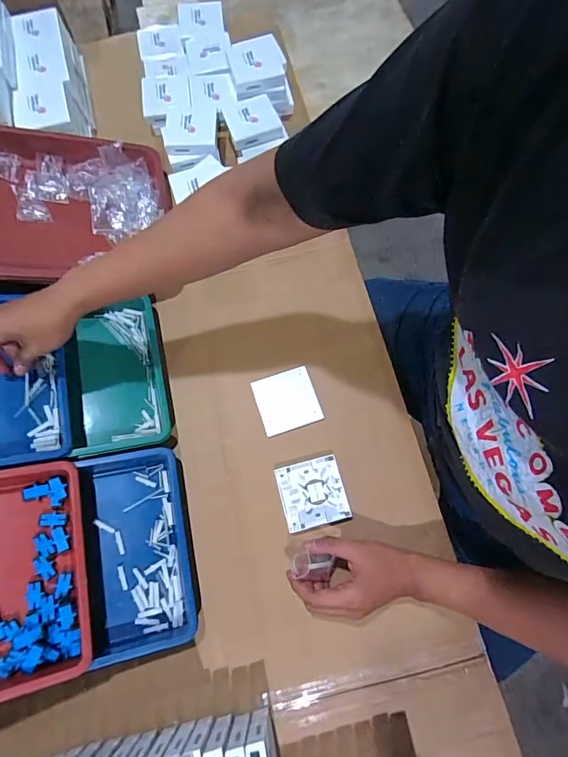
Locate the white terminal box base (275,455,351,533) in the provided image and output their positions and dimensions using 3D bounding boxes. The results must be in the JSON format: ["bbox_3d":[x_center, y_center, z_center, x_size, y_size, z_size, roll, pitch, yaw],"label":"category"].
[{"bbox_3d":[0.040,0.159,0.596,0.088,0.013,0.090,-13,72,-3],"label":"white terminal box base"}]

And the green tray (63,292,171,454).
[{"bbox_3d":[-0.243,-0.006,0.624,0.122,0.053,0.223,-13,72,-4],"label":"green tray"}]

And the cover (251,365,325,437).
[{"bbox_3d":[0.004,0.032,0.637,0.087,0.008,0.088,-17,72,-5],"label":"cover"}]

